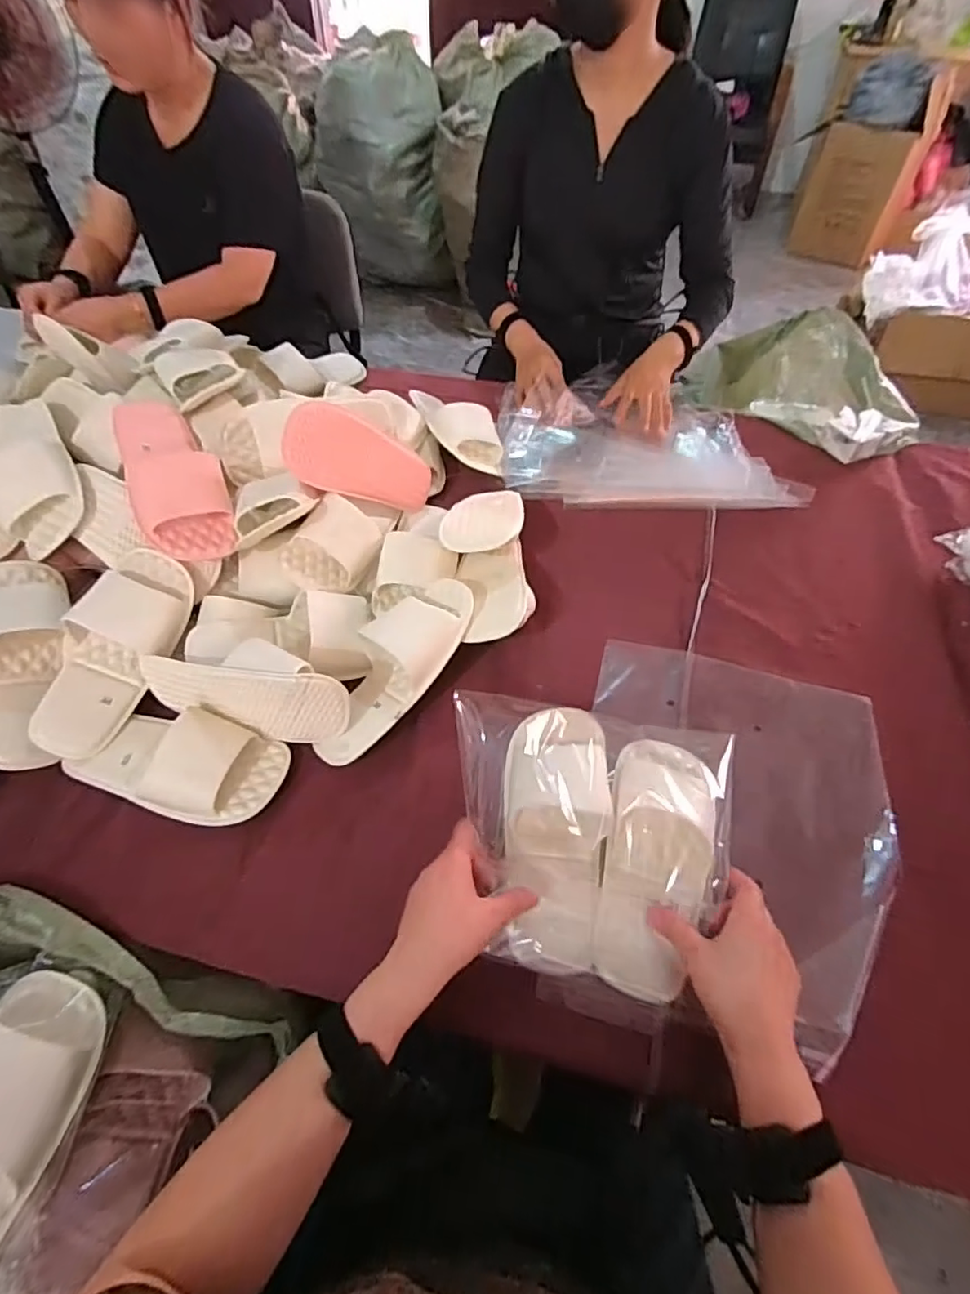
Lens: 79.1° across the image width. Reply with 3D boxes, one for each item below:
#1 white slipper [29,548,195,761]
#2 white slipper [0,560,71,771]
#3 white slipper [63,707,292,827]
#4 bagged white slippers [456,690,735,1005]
[{"bbox_3d":[-0.404,0.004,0.644,0.102,0.042,0.232,24,78,-14],"label":"white slipper"},{"bbox_3d":[-0.507,0.013,0.631,0.096,0.049,0.241,-10,72,-8],"label":"white slipper"},{"bbox_3d":[-0.309,0.110,0.583,0.207,0.051,0.099,12,53,8],"label":"white slipper"},{"bbox_3d":[0.091,0.162,0.551,0.265,0.054,0.256,11,53,8],"label":"bagged white slippers"}]

